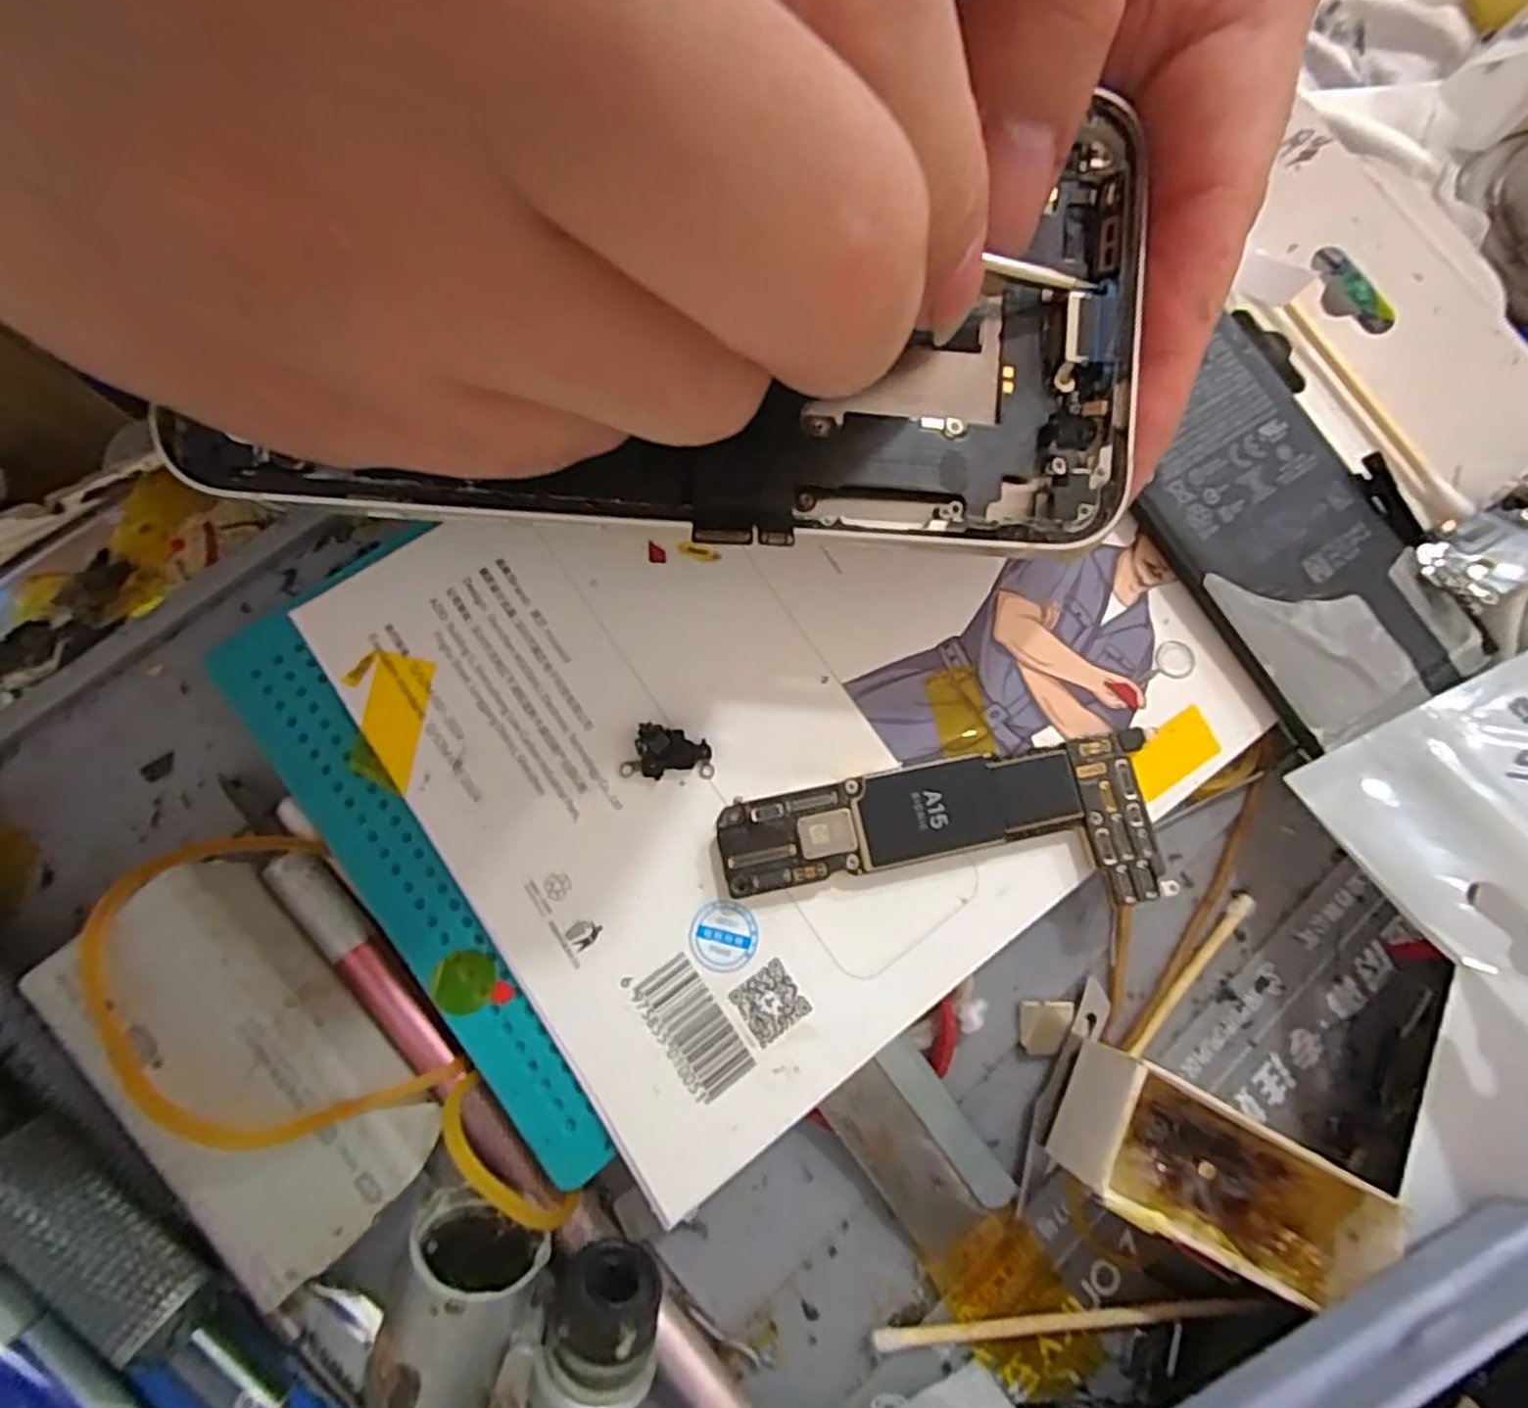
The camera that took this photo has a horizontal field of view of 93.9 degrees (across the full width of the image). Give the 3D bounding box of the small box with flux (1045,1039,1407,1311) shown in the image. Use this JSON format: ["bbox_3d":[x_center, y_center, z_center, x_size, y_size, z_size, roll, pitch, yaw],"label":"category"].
[{"bbox_3d":[0.073,0.077,0.117,0.047,0.020,0.021,28,79,2],"label":"small box with flux"}]

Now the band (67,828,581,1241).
[{"bbox_3d":[-0.065,0.056,0.112,0.086,0.016,0.038,39,76,-3],"label":"band"}]

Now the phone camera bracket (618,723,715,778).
[{"bbox_3d":[-0.017,0.008,0.125,0.015,0.004,0.009,3,79,-3],"label":"phone camera bracket"}]

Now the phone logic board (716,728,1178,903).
[{"bbox_3d":[0.031,0.022,0.125,0.075,0.004,0.027,-4,80,-5],"label":"phone logic board"}]

